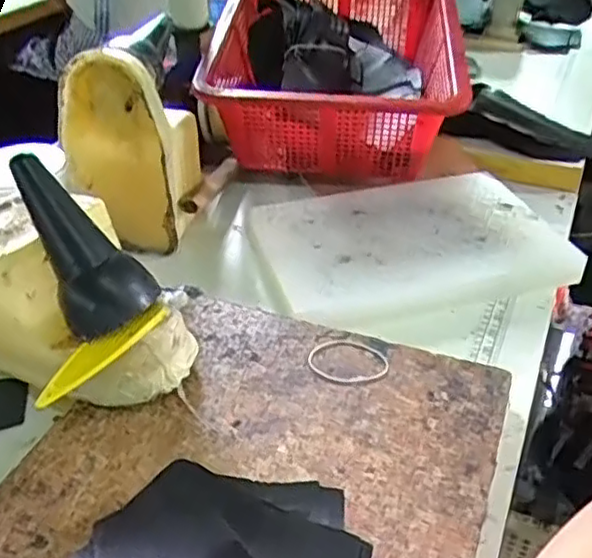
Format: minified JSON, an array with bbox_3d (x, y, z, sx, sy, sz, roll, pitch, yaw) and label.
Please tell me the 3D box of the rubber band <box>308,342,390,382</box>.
[{"bbox_3d":[0.042,0.066,0.549,0.064,0.004,0.045,2,35,3],"label":"rubber band"}]

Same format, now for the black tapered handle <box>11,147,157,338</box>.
[{"bbox_3d":[-0.157,-0.027,0.489,0.036,0.135,0.062,-19,14,48],"label":"black tapered handle"}]

